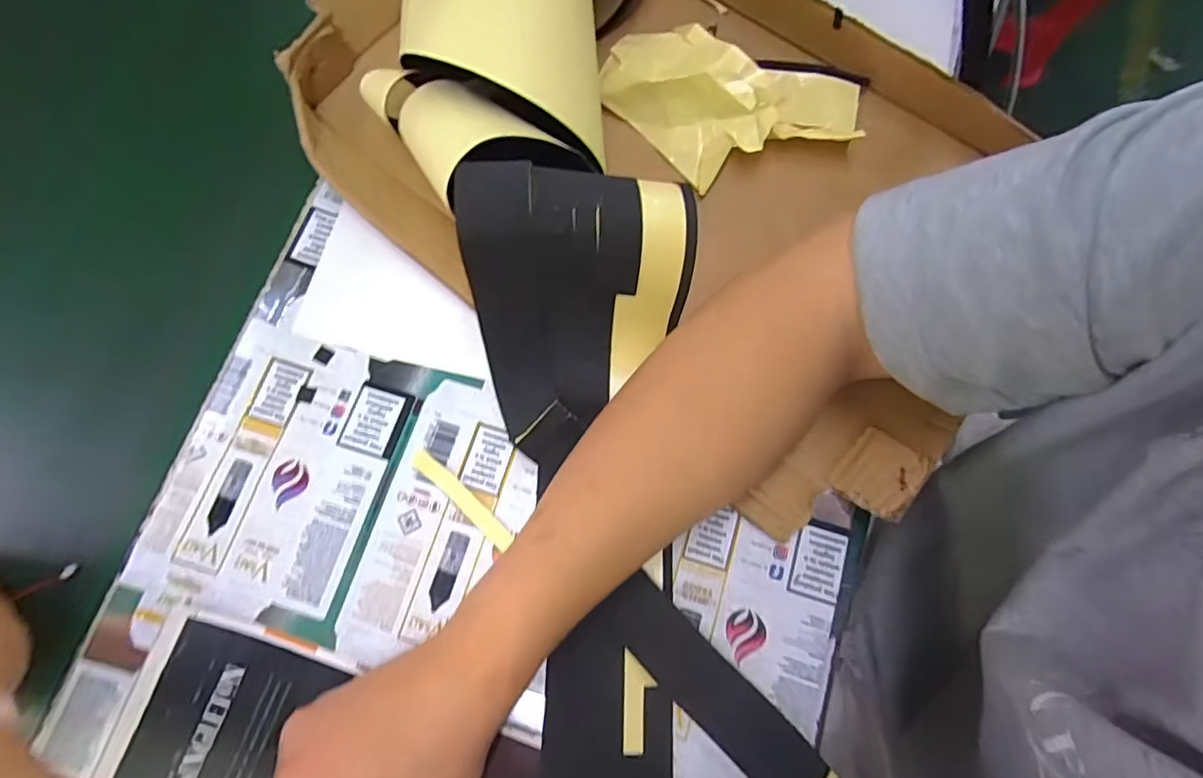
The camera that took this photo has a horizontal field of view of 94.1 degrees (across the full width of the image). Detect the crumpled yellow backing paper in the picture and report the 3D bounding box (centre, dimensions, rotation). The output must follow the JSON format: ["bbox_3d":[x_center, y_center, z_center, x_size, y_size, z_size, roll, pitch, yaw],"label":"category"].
[{"bbox_3d":[0.081,-0.174,0.348,0.162,0.049,0.083,10,77,4],"label":"crumpled yellow backing paper"}]

